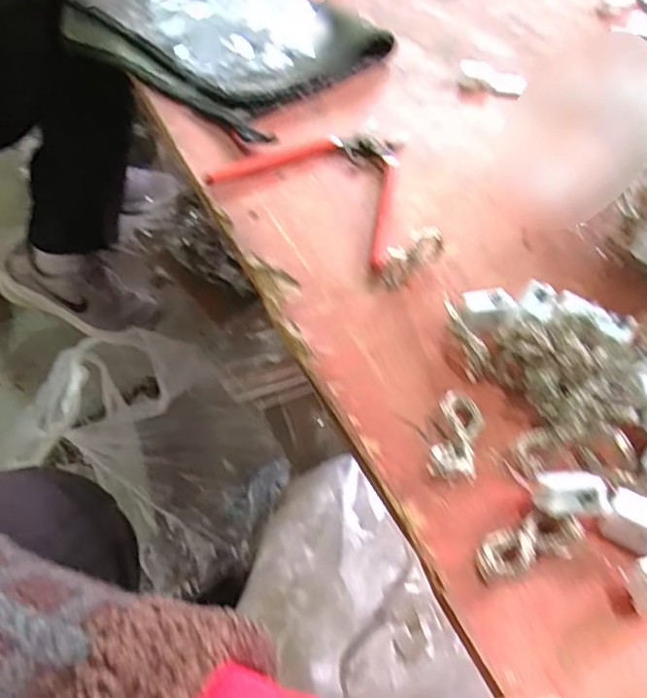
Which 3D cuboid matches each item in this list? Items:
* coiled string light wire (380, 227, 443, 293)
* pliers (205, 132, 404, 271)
[{"bbox_3d":[0.053,-0.056,0.351,0.046,0.025,0.017,-33,60,-29],"label":"coiled string light wire"},{"bbox_3d":[0.013,-0.114,0.398,0.135,0.010,0.119,32,57,19],"label":"pliers"}]

